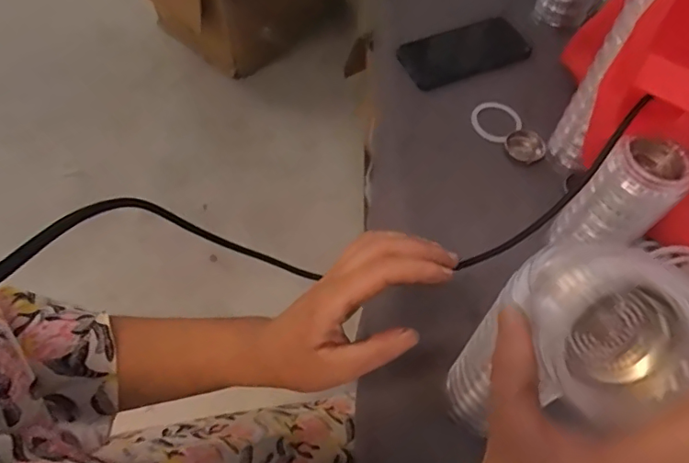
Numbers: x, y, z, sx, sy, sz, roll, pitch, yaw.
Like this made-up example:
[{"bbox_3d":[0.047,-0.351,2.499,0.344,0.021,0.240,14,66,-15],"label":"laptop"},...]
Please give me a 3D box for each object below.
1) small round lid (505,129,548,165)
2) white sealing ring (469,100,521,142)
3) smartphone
[{"bbox_3d":[0.209,-0.099,0.608,0.042,0.005,0.044,-2,67,6],"label":"small round lid"},{"bbox_3d":[0.182,-0.133,0.631,0.063,0.008,0.059,1,61,-2],"label":"white sealing ring"},{"bbox_3d":[0.155,-0.232,0.678,0.169,0.015,0.074,-22,74,-18],"label":"smartphone"}]

